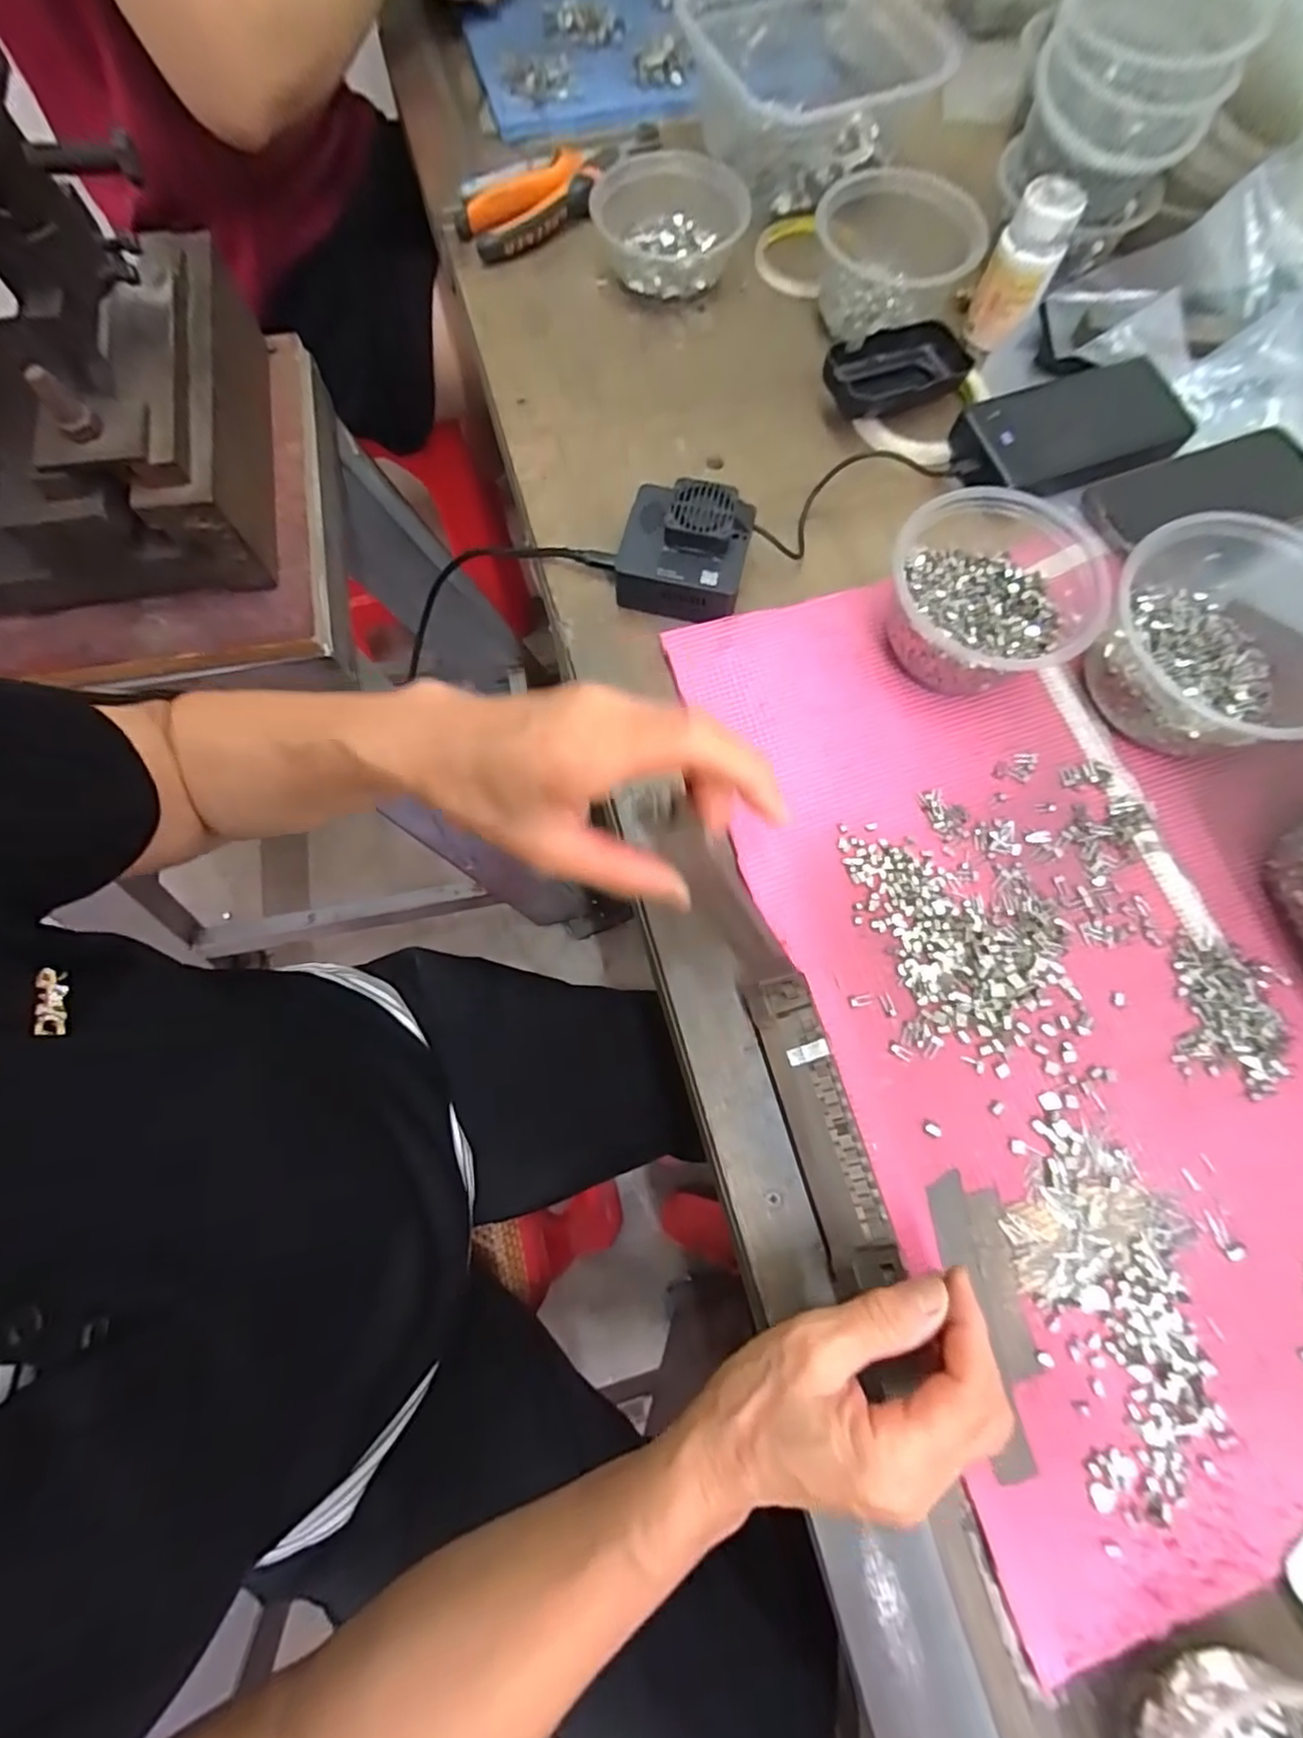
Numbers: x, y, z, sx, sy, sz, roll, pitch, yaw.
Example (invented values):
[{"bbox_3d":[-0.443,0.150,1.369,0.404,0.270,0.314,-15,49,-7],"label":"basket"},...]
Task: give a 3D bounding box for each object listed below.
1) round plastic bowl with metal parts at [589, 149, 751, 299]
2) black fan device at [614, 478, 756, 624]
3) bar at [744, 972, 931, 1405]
[{"bbox_3d":[0.013,-0.485,0.490,0.115,0.048,0.094,1,74,-1],"label":"round plastic bowl with metal parts"},{"bbox_3d":[0.021,-0.202,0.408,0.079,0.046,0.073,14,74,4],"label":"black fan device"},{"bbox_3d":[0.083,0.125,0.316,0.031,0.019,0.142,-16,75,-3],"label":"bar"}]

